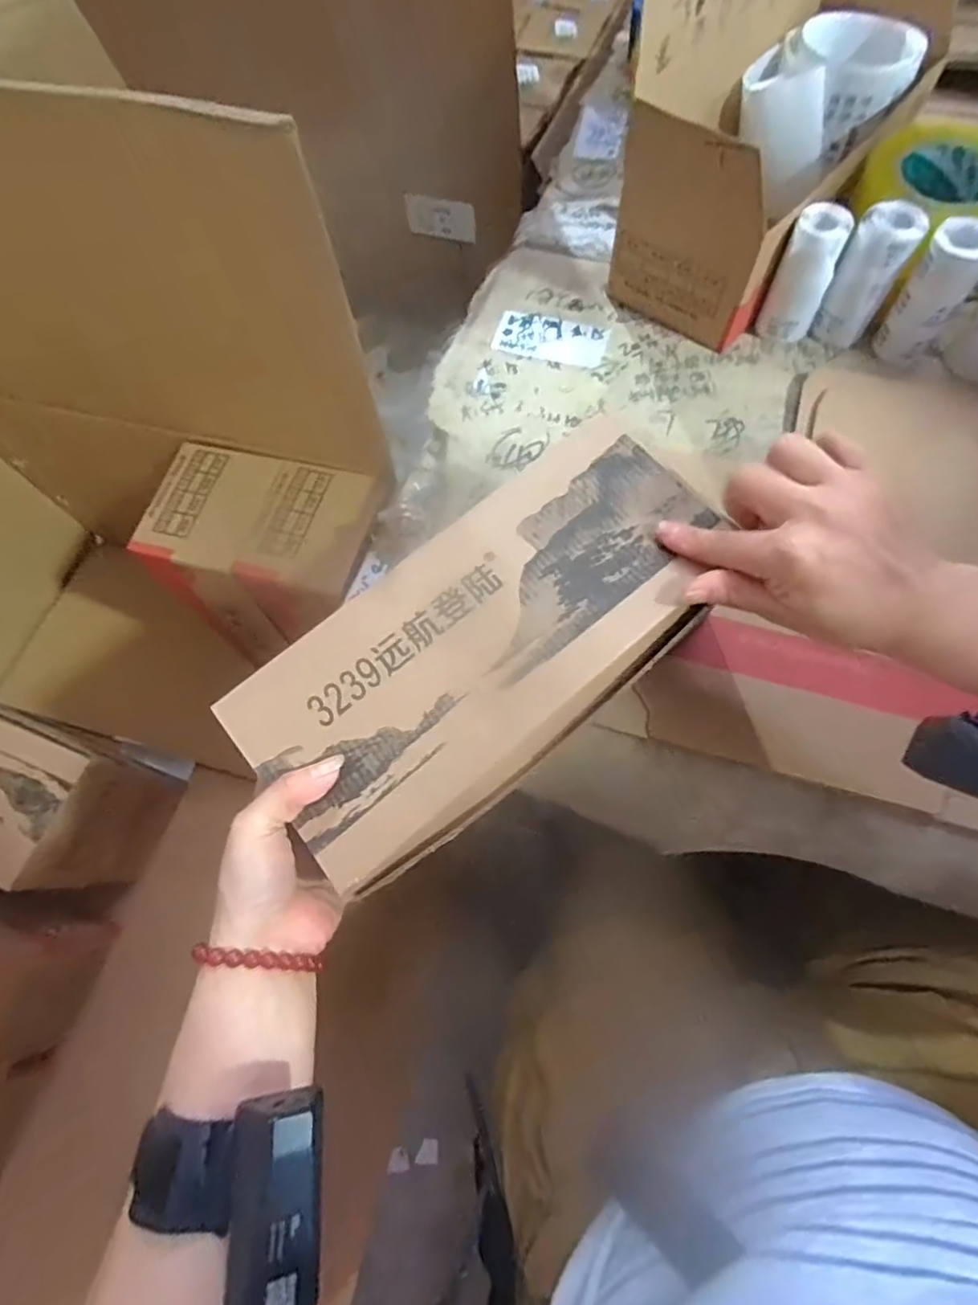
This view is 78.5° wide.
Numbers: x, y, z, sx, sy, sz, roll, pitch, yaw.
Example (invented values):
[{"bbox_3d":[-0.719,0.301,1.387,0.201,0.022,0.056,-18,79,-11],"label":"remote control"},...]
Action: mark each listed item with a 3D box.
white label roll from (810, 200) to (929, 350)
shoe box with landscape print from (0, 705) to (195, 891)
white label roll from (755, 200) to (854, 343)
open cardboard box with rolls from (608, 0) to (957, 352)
[{"bbox_3d":[0.305,-0.306,0.481,0.041,0.088,0.038,-1,67,2],"label":"white label roll"},{"bbox_3d":[-0.517,0.139,0.648,0.279,0.213,0.144,14,68,9],"label":"shoe box with landscape print"},{"bbox_3d":[0.256,-0.306,0.490,0.041,0.093,0.032,30,72,14],"label":"white label roll"},{"bbox_3d":[0.250,-0.467,0.470,0.147,0.235,0.319,33,72,15],"label":"open cardboard box with rolls"}]

